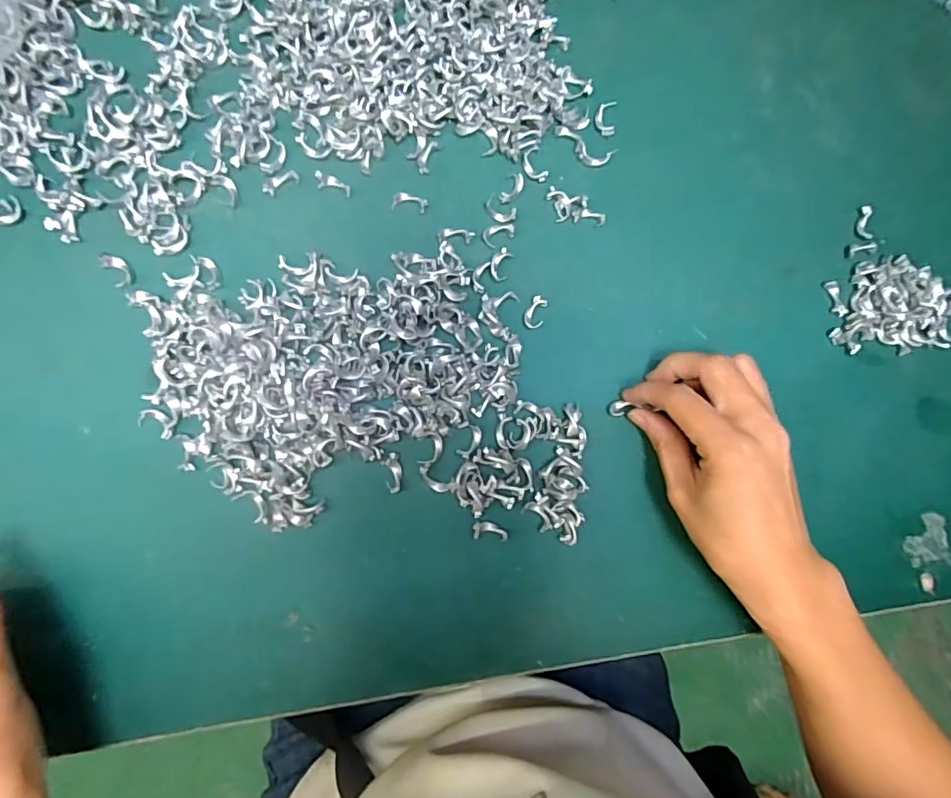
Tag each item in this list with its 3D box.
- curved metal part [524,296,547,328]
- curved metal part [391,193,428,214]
[{"bbox_3d":[0.034,-0.049,0.315,0.011,0.004,0.018,13,84,-6],"label":"curved metal part"},{"bbox_3d":[-0.037,-0.110,0.311,0.019,0.004,0.010,6,85,-7],"label":"curved metal part"}]

